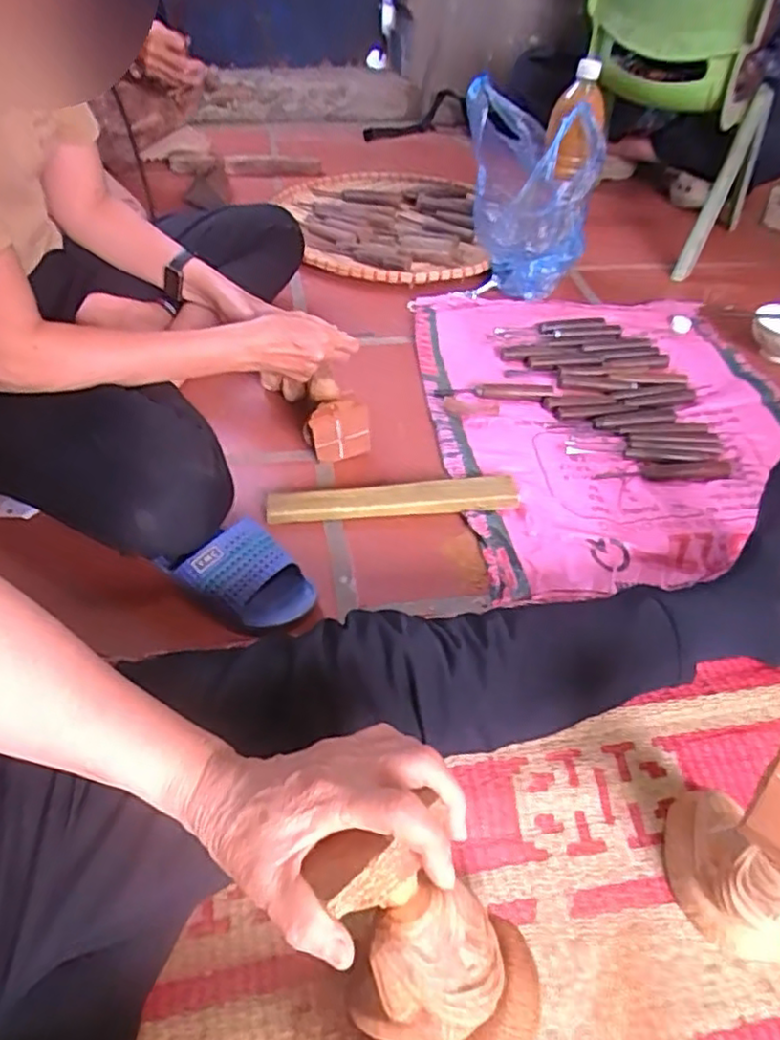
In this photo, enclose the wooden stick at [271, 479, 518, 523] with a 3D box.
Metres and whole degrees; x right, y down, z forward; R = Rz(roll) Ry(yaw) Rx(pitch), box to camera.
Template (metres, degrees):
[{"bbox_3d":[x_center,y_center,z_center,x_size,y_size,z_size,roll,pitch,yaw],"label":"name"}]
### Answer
[{"bbox_3d":[0.004,-0.023,0.755,0.282,0.018,0.038,-4,45,-5],"label":"wooden stick"}]

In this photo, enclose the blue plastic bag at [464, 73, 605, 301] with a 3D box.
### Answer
[{"bbox_3d":[0.223,-0.536,1.075,0.201,0.273,0.162,12,45,9],"label":"blue plastic bag"}]

